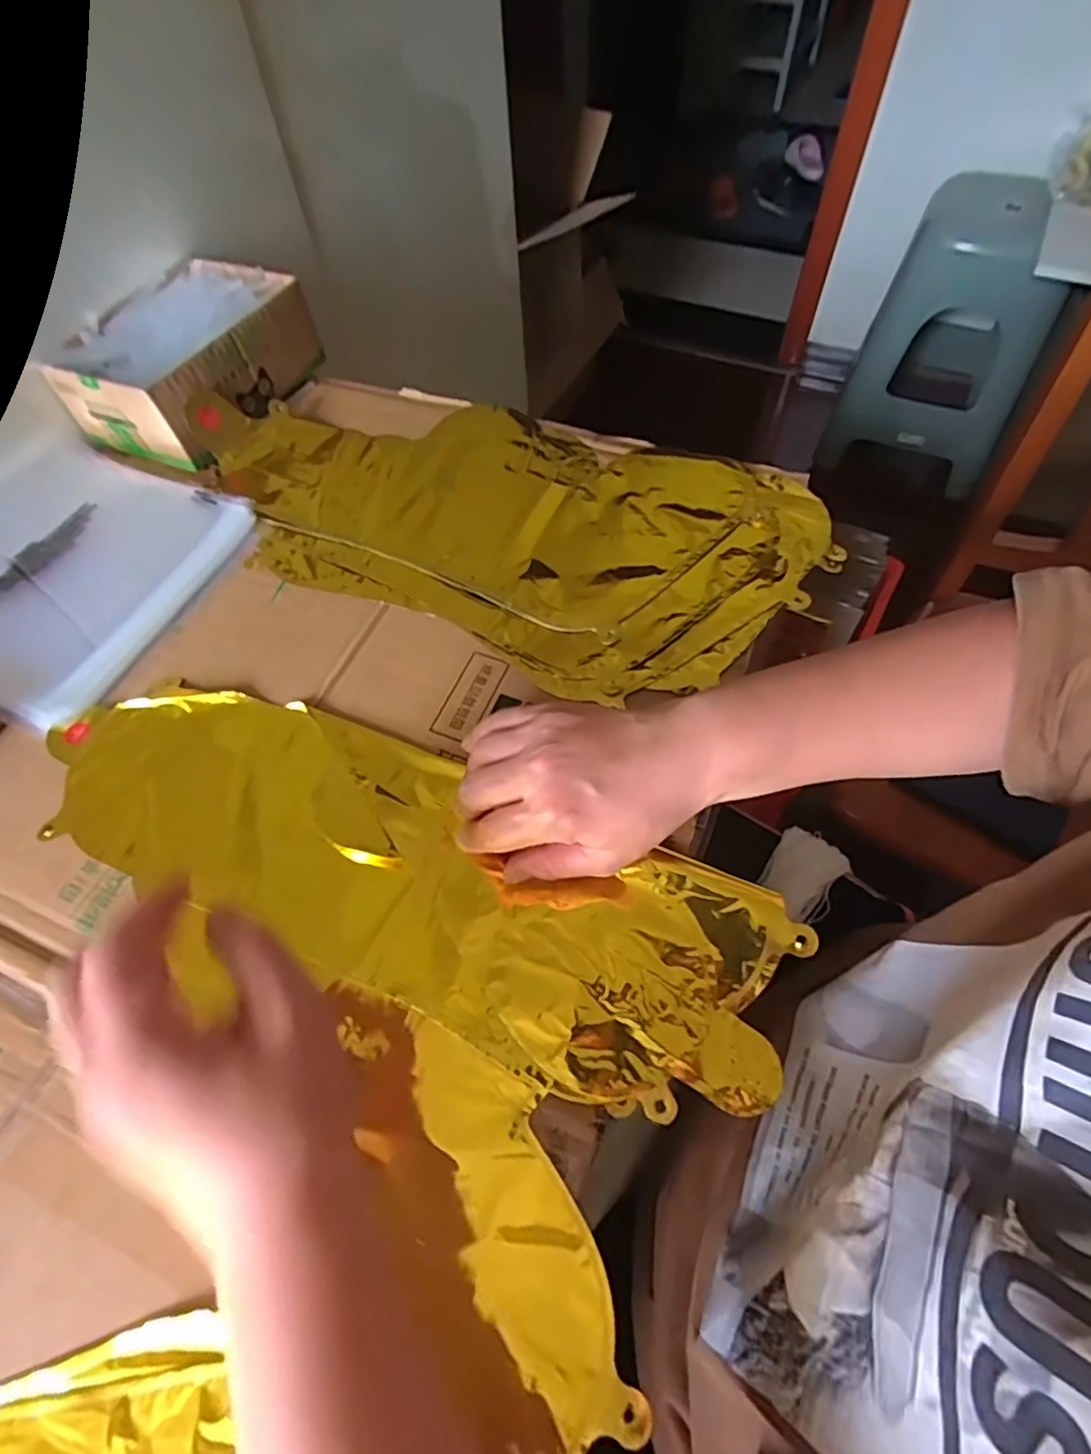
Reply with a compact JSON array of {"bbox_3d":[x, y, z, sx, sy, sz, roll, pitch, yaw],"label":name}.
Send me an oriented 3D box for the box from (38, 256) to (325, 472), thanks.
[{"bbox_3d":[-0.295,-0.309,0.545,0.127,0.069,0.182,24,64,17],"label":"box"}]

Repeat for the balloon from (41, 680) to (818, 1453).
[{"bbox_3d":[-0.099,0.096,0.342,0.418,0.015,0.226,29,65,17],"label":"balloon"}]

